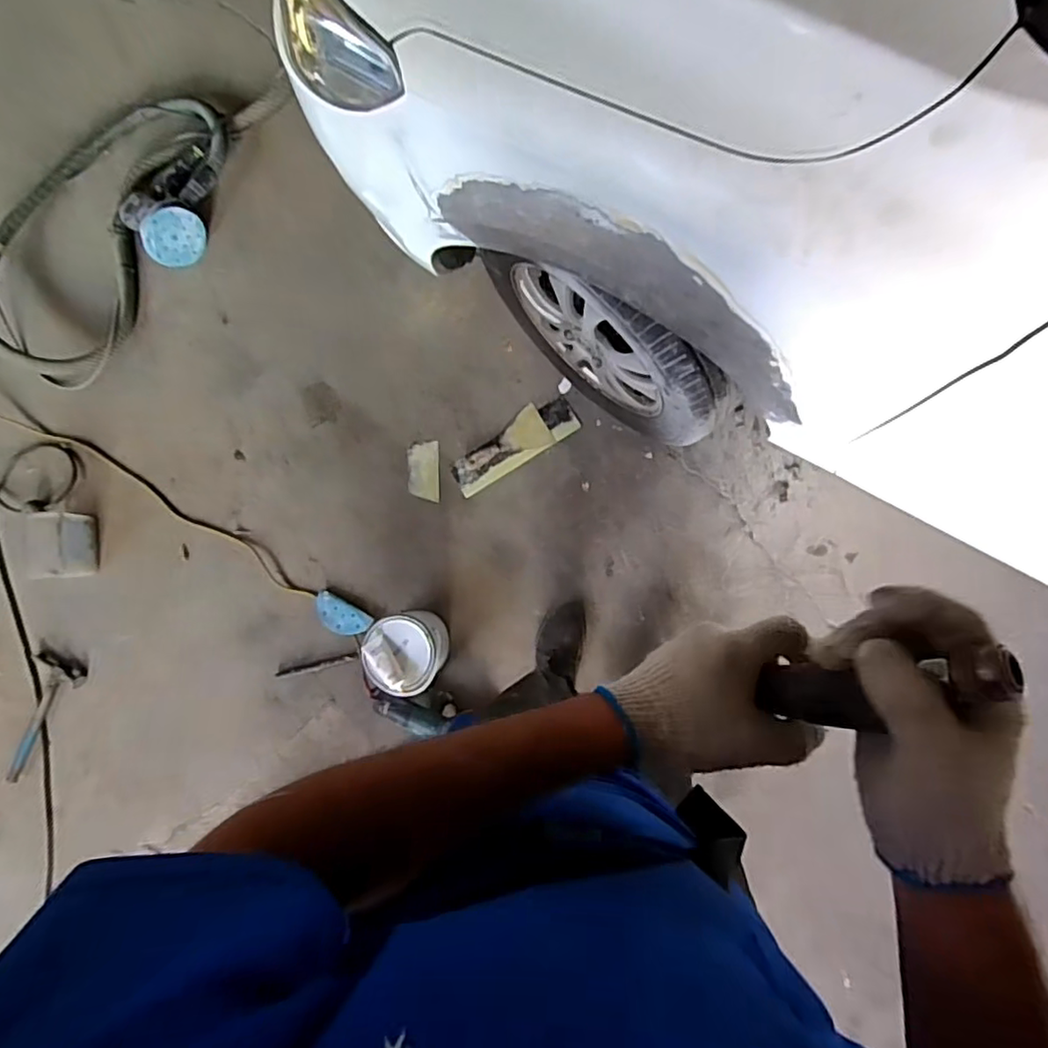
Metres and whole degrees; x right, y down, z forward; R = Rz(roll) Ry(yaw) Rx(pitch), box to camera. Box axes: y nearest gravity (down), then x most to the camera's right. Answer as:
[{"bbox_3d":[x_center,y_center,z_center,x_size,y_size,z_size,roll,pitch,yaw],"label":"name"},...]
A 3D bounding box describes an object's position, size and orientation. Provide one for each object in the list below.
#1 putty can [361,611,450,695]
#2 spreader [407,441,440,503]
[{"bbox_3d":[-0.240,0.267,1.287,0.158,0.147,0.159,0,86,5],"label":"putty can"},{"bbox_3d":[-0.231,-0.121,1.409,0.071,0.004,0.136,-1,86,4],"label":"spreader"}]

